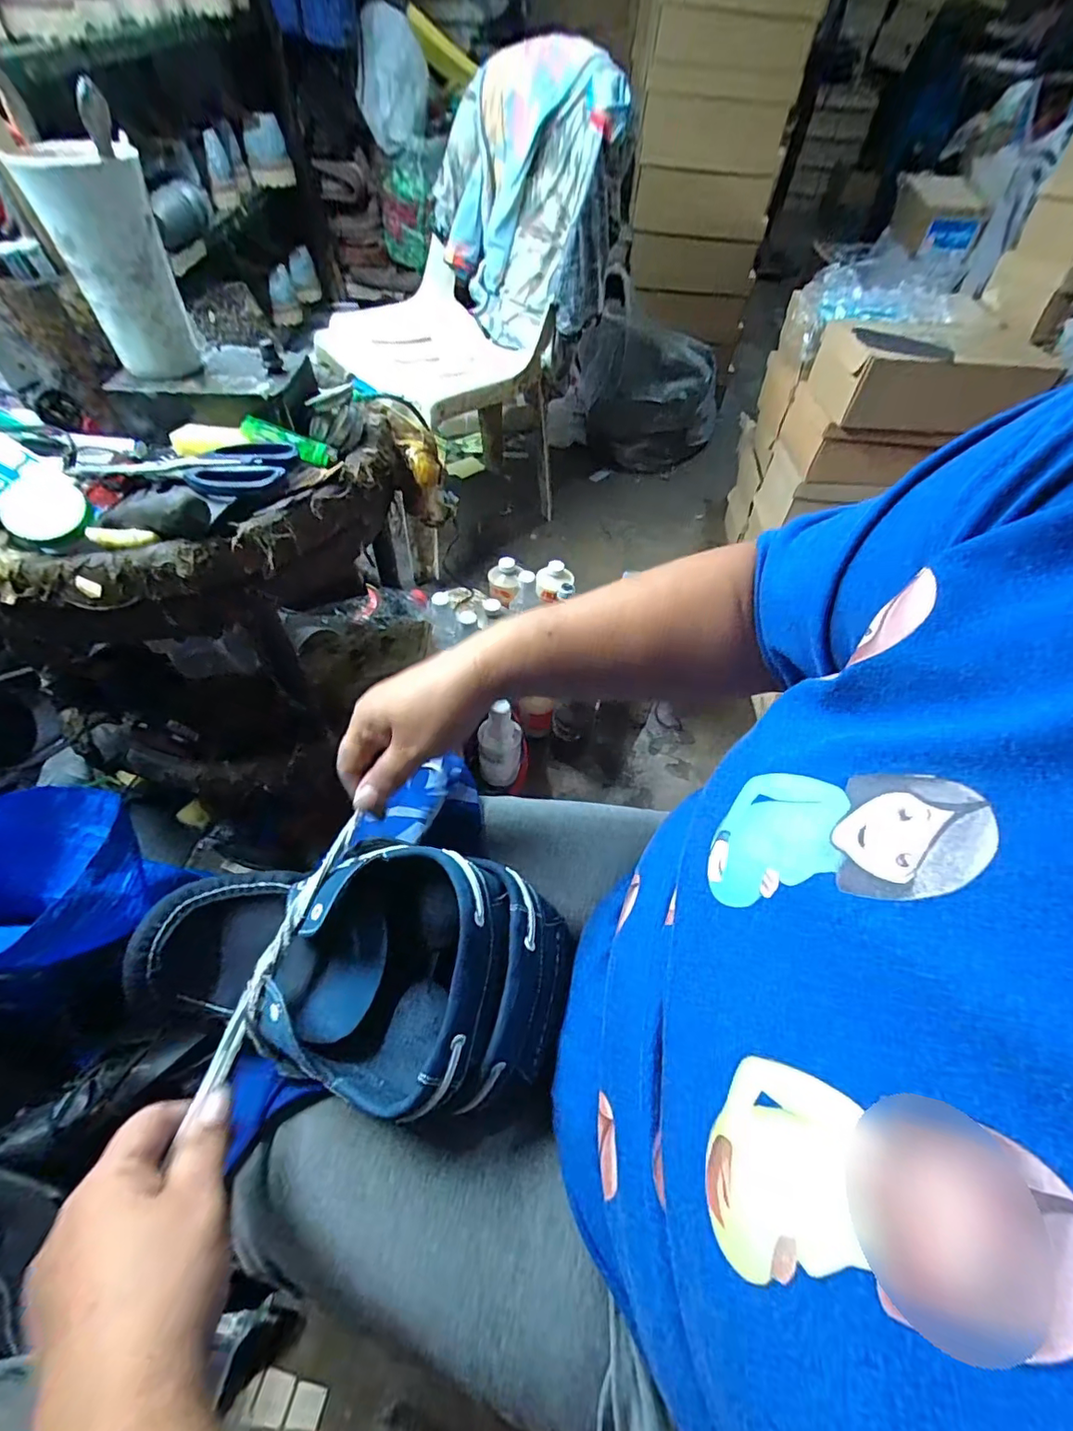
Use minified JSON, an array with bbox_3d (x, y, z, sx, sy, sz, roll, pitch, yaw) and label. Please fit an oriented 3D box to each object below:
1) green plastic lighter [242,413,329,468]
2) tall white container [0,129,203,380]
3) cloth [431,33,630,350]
[{"bbox_3d":[-0.223,-0.241,0.481,0.075,0.016,0.027,17,53,-11],"label":"green plastic lighter"},{"bbox_3d":[-0.337,-0.365,0.438,0.076,0.138,0.076,-26,60,-21],"label":"tall white container"},{"bbox_3d":[-0.027,-0.934,0.997,0.138,0.382,0.386,-35,63,-25],"label":"cloth"}]

